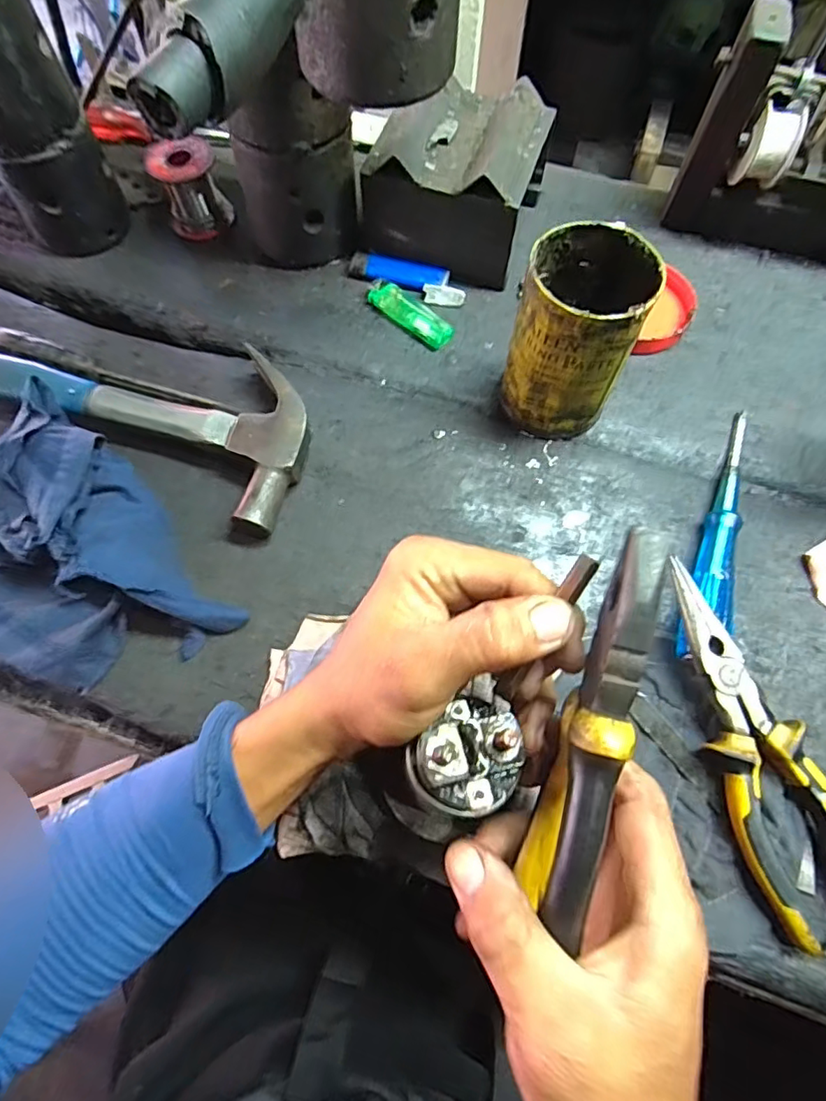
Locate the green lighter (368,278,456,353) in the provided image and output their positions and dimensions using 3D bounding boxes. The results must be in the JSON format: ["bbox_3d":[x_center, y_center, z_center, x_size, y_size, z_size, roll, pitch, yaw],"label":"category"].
[{"bbox_3d":[-0.003,-0.185,0.435,0.077,0.007,0.023,42,86,13],"label":"green lighter"}]

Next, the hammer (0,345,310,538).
[{"bbox_3d":[-0.229,-0.119,0.404,0.332,0.037,0.113,20,66,10],"label":"hammer"}]

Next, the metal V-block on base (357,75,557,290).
[{"bbox_3d":[0.035,-0.287,0.440,0.123,0.092,0.113,19,66,9],"label":"metal V-block on base"}]

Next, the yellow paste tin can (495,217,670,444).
[{"bbox_3d":[0.102,-0.134,0.362,0.074,0.115,0.077,25,67,11],"label":"yellow paste tin can"}]

